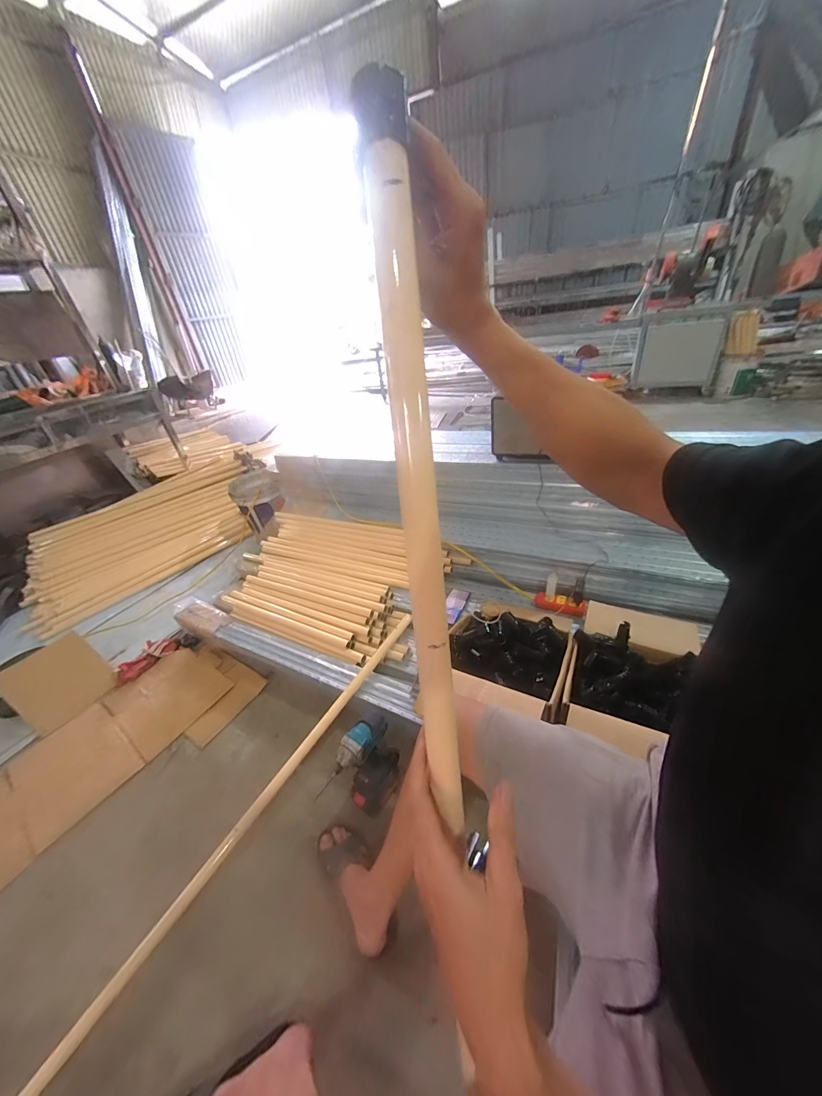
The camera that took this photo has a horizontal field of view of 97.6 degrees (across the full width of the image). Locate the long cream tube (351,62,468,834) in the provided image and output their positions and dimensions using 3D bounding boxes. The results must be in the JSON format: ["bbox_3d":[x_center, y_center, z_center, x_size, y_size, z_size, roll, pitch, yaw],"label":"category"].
[{"bbox_3d":[0.007,-0.016,0.259,0.033,0.492,0.027,-6,11,2],"label":"long cream tube"}]

